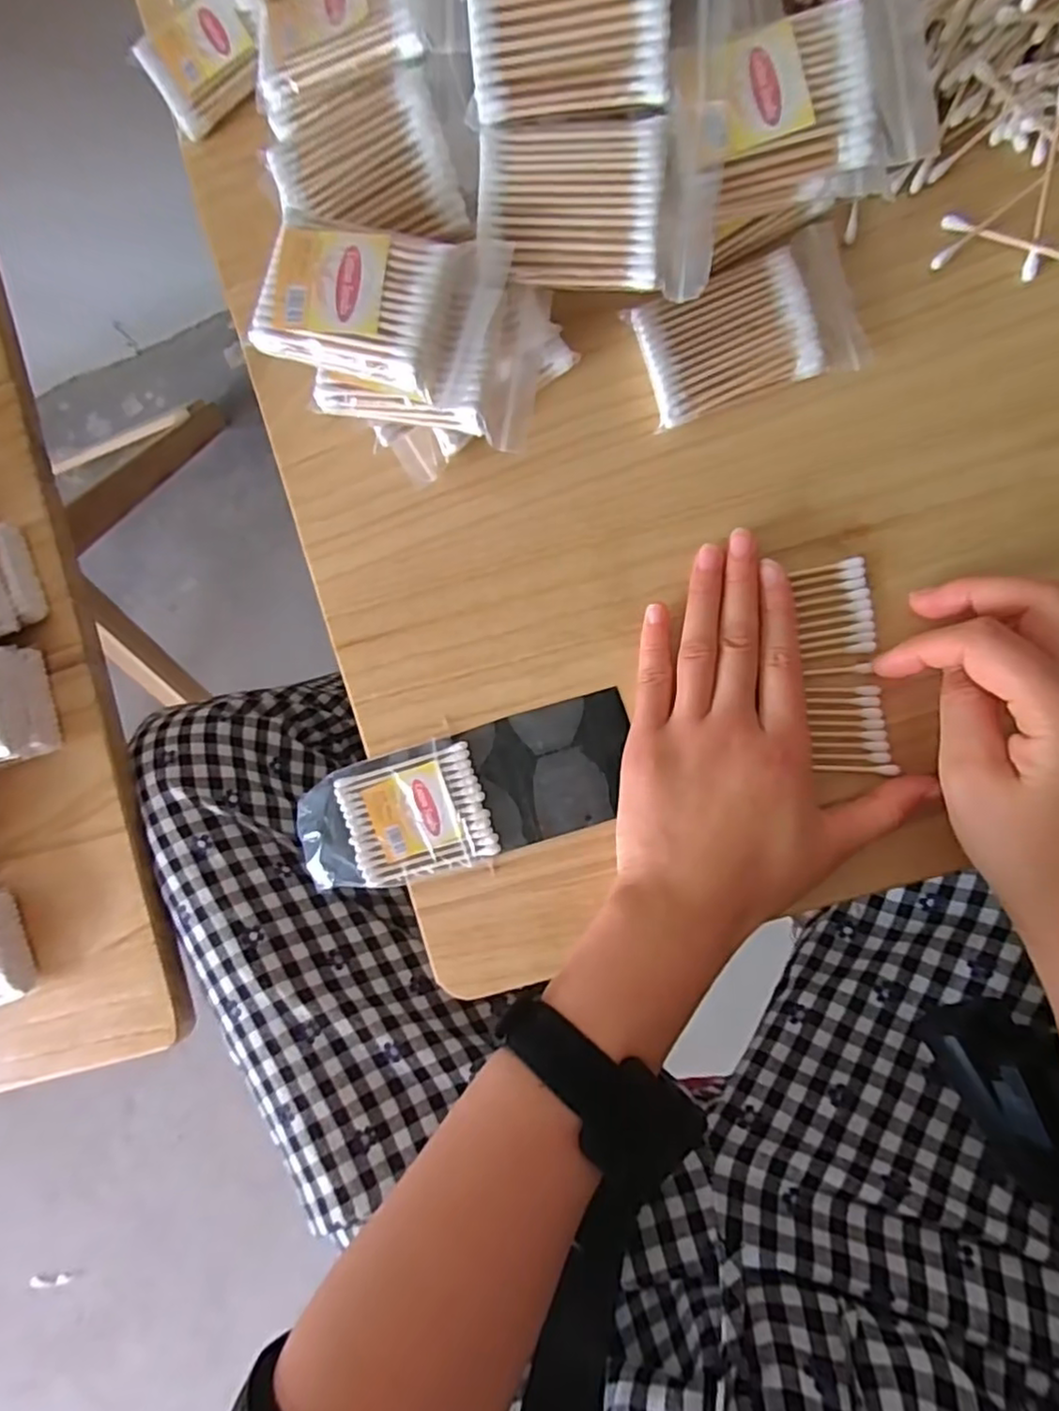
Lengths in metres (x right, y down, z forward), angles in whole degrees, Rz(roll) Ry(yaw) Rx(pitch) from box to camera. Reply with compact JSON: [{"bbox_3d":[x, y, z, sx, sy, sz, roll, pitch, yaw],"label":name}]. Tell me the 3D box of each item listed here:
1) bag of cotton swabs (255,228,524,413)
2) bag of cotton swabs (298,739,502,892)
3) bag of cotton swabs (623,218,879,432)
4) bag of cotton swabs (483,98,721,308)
[{"bbox_3d":[-0.057,-0.158,0.253,0.087,0.020,0.062,18,92,9],"label":"bag of cotton swabs"},{"bbox_3d":[-0.070,0.057,0.323,0.098,0.009,0.062,-18,89,8],"label":"bag of cotton swabs"},{"bbox_3d":[0.099,-0.168,0.290,0.096,0.013,0.059,-20,88,8],"label":"bag of cotton swabs"},{"bbox_3d":[0.026,-0.193,0.248,0.090,0.016,0.060,6,90,10],"label":"bag of cotton swabs"}]

